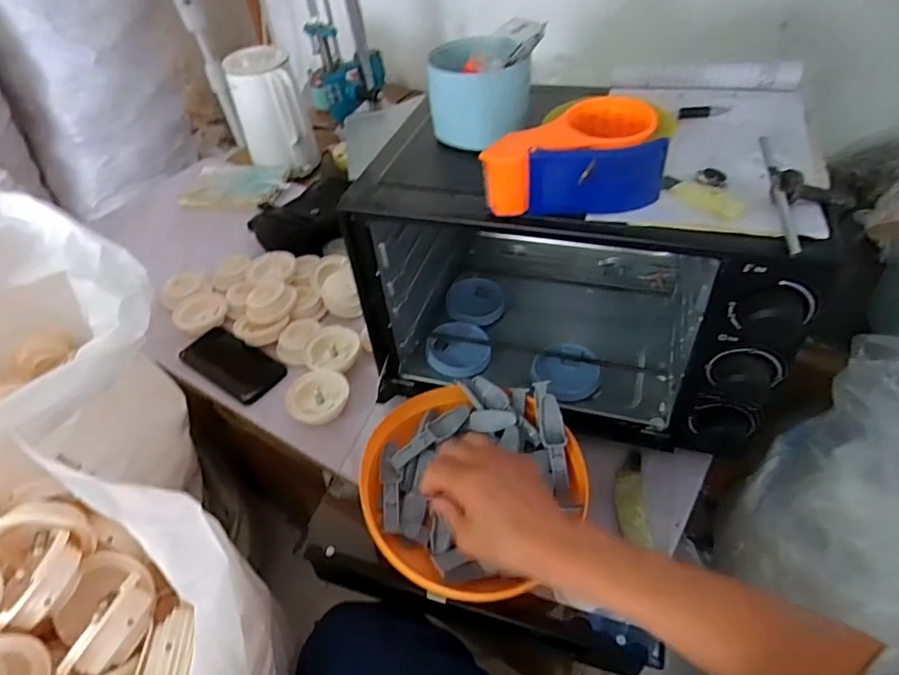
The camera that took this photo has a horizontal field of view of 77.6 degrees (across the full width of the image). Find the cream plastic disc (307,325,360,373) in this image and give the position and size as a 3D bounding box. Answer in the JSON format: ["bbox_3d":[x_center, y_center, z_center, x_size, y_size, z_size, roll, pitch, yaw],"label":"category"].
[{"bbox_3d":[-0.161,0.016,0.777,0.070,0.020,0.070,-4,45,4],"label":"cream plastic disc"}]

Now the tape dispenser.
[{"bbox_3d":[0.107,-0.162,0.499,0.148,0.060,0.099,-3,45,5],"label":"tape dispenser"}]

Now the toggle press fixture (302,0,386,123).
[{"bbox_3d":[-0.203,-0.573,1.061,0.128,0.246,0.125,-5,45,2],"label":"toggle press fixture"}]

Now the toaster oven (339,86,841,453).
[{"bbox_3d":[0.150,-0.098,0.678,0.409,0.298,0.338,9,47,15],"label":"toaster oven"}]

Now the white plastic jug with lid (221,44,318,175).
[{"bbox_3d":[-0.368,-0.464,1.167,0.139,0.221,0.131,-17,45,-10],"label":"white plastic jug with lid"}]

